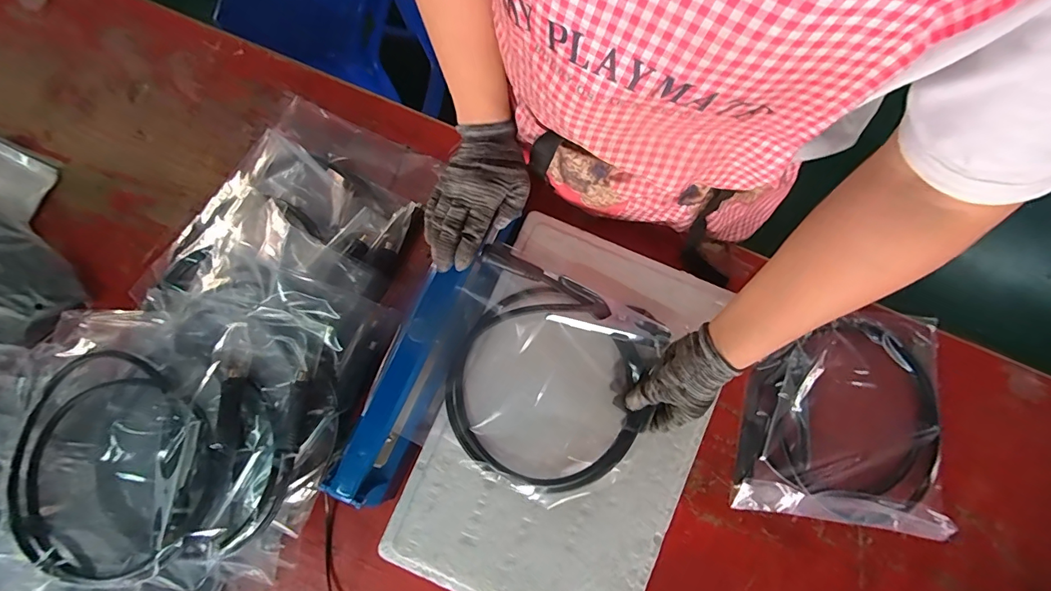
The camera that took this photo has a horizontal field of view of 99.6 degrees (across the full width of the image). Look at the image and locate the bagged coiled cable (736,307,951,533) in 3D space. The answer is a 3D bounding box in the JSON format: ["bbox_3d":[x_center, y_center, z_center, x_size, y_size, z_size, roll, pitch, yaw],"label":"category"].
[{"bbox_3d":[0.390,0.142,0.551,0.247,0.044,0.257,8,79,2],"label":"bagged coiled cable"}]

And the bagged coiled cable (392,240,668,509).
[{"bbox_3d":[0.011,0.090,0.491,0.239,0.048,0.233,23,80,5],"label":"bagged coiled cable"}]

